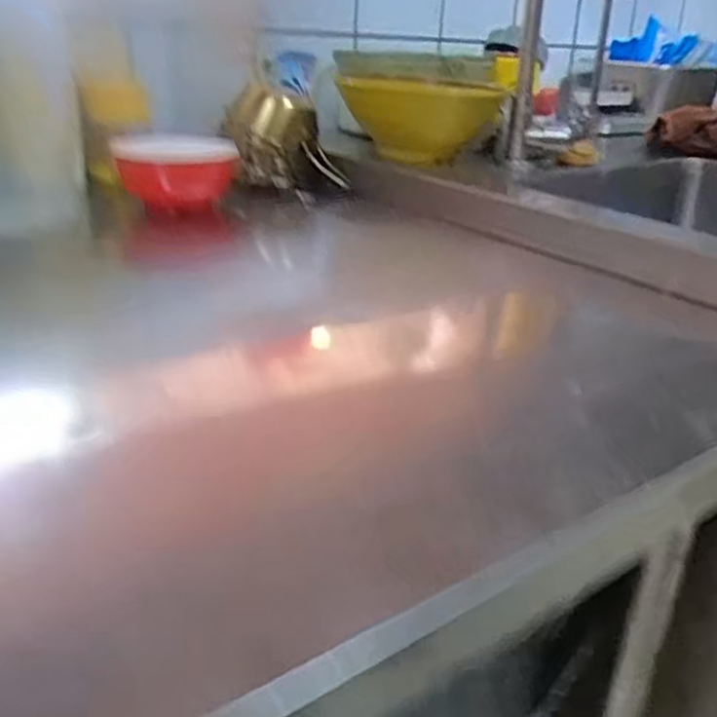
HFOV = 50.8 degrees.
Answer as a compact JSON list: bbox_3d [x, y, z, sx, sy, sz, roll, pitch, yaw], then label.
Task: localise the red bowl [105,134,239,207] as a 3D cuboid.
[{"bbox_3d":[-0.167,-0.164,0.693,0.105,0.073,0.108,1,19,-12],"label":"red bowl"}]

